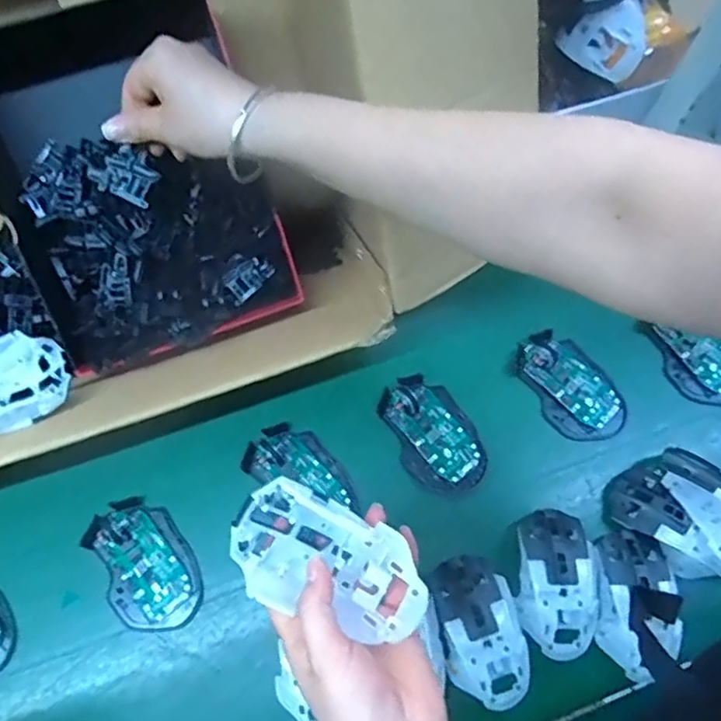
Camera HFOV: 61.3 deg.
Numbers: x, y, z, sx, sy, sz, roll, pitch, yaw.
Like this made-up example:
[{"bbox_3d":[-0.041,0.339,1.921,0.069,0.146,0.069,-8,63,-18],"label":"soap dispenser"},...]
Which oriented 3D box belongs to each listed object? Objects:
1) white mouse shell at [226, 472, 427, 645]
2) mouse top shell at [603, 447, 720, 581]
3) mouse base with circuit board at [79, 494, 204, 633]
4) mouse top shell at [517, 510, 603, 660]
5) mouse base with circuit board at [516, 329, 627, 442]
[{"bbox_3d":[-0.018,0.119,0.352,0.115,0.032,0.065,28,72,9],"label":"white mouse shell"},{"bbox_3d":[0.286,0.130,0.522,0.120,0.056,0.091,39,74,12],"label":"mouse top shell"},{"bbox_3d":[-0.185,0.174,0.522,0.073,0.016,0.117,-29,73,-11],"label":"mouse base with circuit board"},{"bbox_3d":[0.167,0.186,0.510,0.071,0.043,0.117,1,70,0],"label":"mouse top shell"},{"bbox_3d":[0.200,0.023,0.583,0.071,0.017,0.114,-34,74,-12],"label":"mouse base with circuit board"}]

